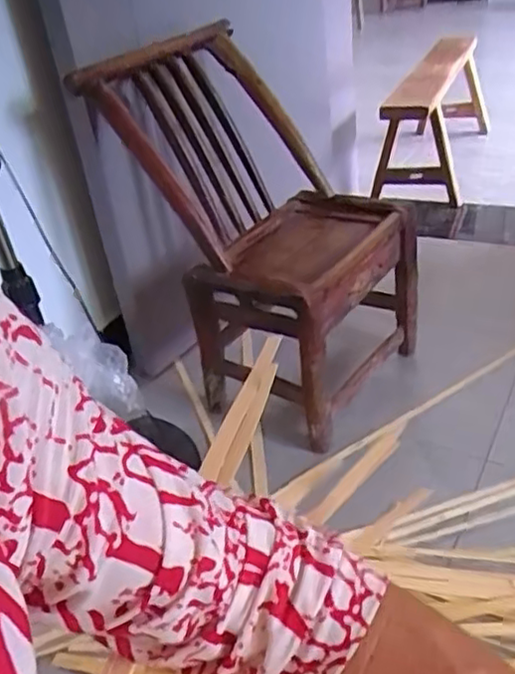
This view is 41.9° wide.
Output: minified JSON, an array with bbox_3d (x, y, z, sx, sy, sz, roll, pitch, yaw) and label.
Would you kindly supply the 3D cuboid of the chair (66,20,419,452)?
[{"bbox_3d":[0.010,-0.235,1.291,0.570,0.556,0.437,19,39,39],"label":"chair"}]

